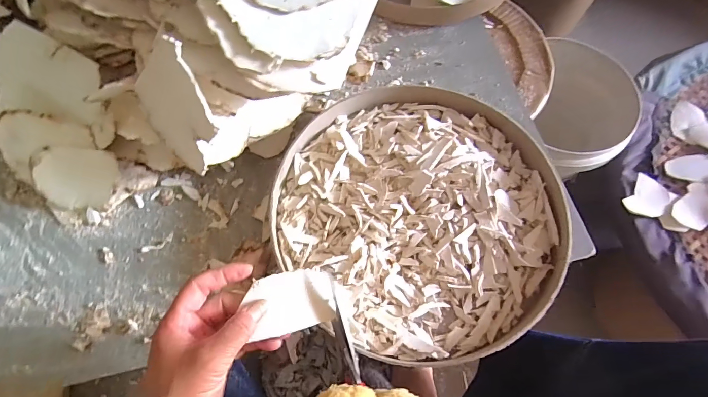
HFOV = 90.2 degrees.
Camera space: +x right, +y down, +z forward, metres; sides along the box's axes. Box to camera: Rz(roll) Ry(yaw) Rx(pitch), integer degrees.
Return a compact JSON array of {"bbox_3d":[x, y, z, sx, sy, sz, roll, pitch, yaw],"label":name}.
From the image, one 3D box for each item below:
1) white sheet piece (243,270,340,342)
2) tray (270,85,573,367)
[{"bbox_3d":[-0.051,0.085,0.292,0.068,0.004,0.047,-10,72,-9],"label":"white sheet piece"},{"bbox_3d":[0.072,0.009,0.392,0.281,0.053,0.303,0,70,0],"label":"tray"}]

